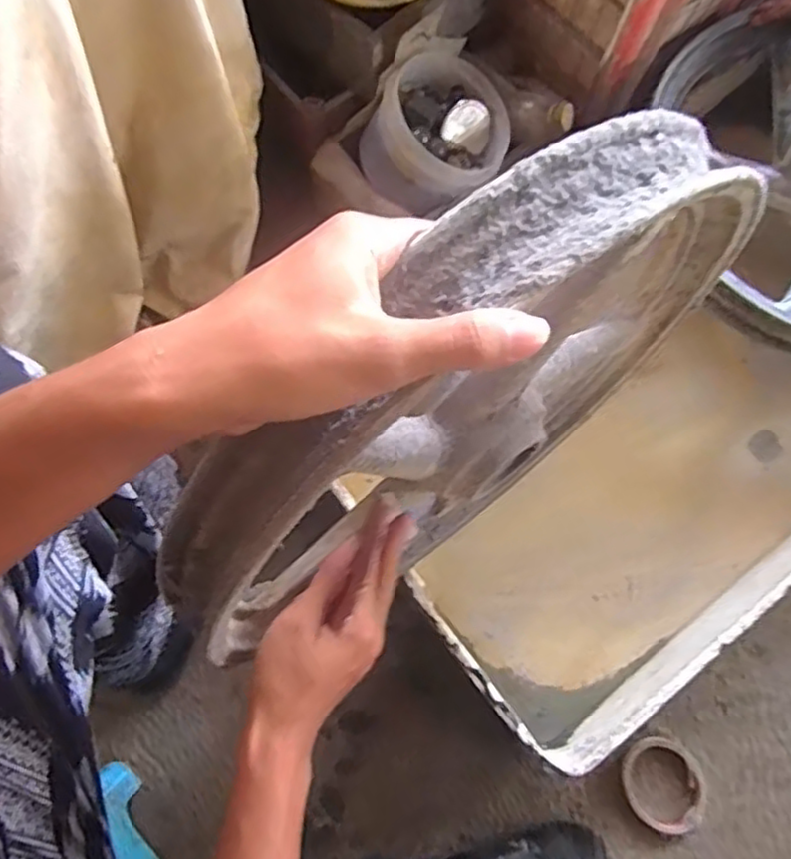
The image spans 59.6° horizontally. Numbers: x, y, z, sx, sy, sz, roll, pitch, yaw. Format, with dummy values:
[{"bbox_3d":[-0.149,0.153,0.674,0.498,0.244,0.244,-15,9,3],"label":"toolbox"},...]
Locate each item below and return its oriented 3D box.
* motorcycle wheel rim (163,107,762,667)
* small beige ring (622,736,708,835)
[{"bbox_3d":[0.053,-0.008,0.480,0.416,0.432,0.078,-38,78,-11],"label":"motorcycle wheel rim"},{"bbox_3d":[0.282,0.373,0.722,0.081,0.025,0.089,0,74,-1],"label":"small beige ring"}]

